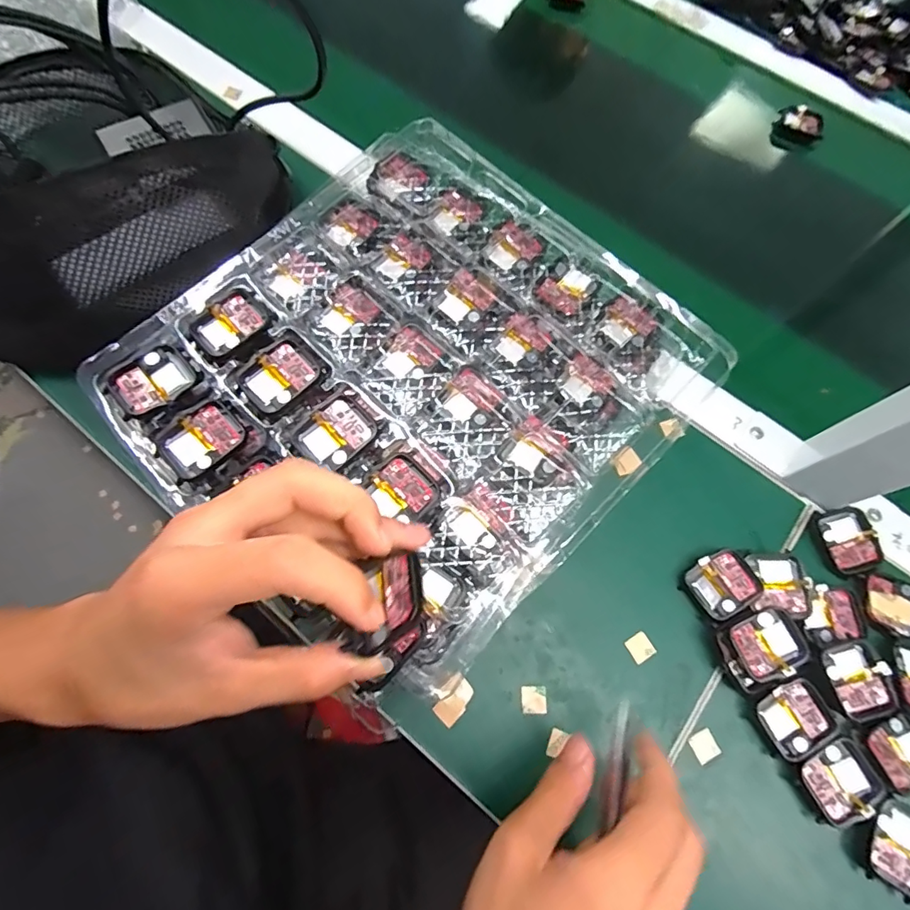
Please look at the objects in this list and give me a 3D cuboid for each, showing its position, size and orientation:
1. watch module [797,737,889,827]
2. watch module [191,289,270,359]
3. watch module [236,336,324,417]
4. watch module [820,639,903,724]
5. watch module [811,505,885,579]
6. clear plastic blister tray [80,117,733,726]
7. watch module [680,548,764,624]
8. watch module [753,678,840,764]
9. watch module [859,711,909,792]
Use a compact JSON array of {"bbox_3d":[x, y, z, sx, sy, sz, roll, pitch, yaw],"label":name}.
[{"bbox_3d":[0.232,0.196,0.293,0.047,0.010,0.038,-19,72,-9],"label":"watch module"},{"bbox_3d":[-0.138,-0.080,0.301,0.043,0.006,0.033,-40,77,-17],"label":"watch module"},{"bbox_3d":[-0.103,-0.047,0.289,0.046,0.005,0.040,-38,76,-16],"label":"watch module"},{"bbox_3d":[0.253,0.142,0.307,0.038,0.016,0.042,-9,71,-6],"label":"watch module"},{"bbox_3d":[0.279,0.061,0.346,0.036,0.012,0.045,-12,71,-7],"label":"watch module"},{"bbox_3d":[-0.023,-0.055,0.296,0.276,0.032,0.300,40,73,11],"label":"clear plastic blister tray"},{"bbox_3d":[0.180,0.087,0.330,0.044,0.015,0.037,-29,74,-13],"label":"watch module"},{"bbox_3d":[0.212,0.164,0.303,0.043,0.009,0.037,-28,74,-12],"label":"watch module"},{"bbox_3d":[0.277,0.182,0.300,0.043,0.010,0.039,-19,72,-9],"label":"watch module"}]

